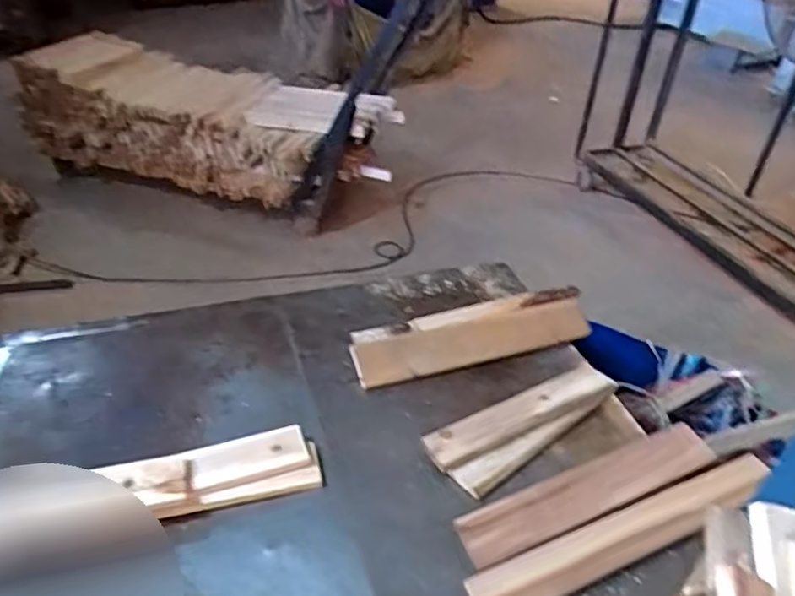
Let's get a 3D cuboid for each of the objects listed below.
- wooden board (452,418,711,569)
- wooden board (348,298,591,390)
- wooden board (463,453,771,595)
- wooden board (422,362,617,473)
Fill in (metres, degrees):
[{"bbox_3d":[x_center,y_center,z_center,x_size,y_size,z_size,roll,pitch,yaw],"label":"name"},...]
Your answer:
[{"bbox_3d":[0.272,0.267,0.857,0.407,0.025,0.075,-14,42,-21],"label":"wooden board"},{"bbox_3d":[0.134,0.070,1.084,0.433,0.027,0.092,-13,39,-12],"label":"wooden board"},{"bbox_3d":[0.313,0.309,0.810,0.477,0.023,0.064,-13,41,-21],"label":"wooden board"},{"bbox_3d":[0.197,0.175,0.954,0.339,0.017,0.072,-16,43,-24],"label":"wooden board"}]

